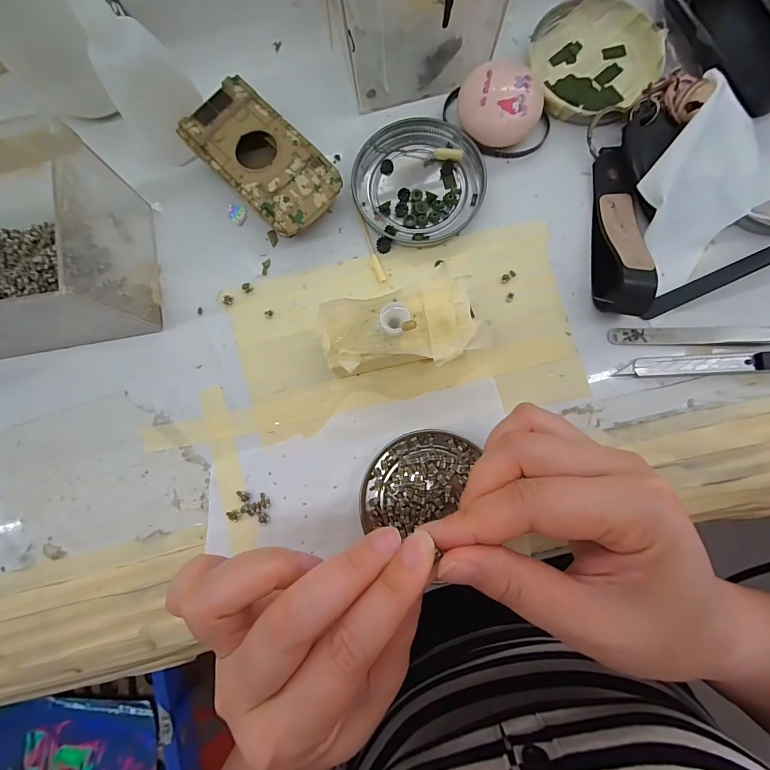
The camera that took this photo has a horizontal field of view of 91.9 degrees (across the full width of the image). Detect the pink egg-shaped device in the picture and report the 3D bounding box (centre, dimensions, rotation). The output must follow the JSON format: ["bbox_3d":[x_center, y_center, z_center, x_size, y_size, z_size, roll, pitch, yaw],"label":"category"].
[{"bbox_3d":[0.068,-0.163,0.223,0.049,0.025,0.038,19,85,5],"label":"pink egg-shaped device"}]

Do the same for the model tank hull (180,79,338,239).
[{"bbox_3d":[-0.071,-0.132,0.227,0.050,0.024,0.095,-45,83,-3],"label":"model tank hull"}]

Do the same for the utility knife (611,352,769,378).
[{"bbox_3d":[0.204,-0.013,0.207,0.138,0.007,0.011,-3,83,3],"label":"utility knife"}]

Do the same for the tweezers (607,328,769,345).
[{"bbox_3d":[0.188,-0.028,0.208,0.112,0.013,0.010,1,83,3],"label":"tweezers"}]

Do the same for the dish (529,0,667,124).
[{"bbox_3d":[0.131,-0.202,0.231,0.073,0.012,0.078,0,83,3],"label":"dish"}]

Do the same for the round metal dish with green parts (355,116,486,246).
[{"bbox_3d":[0.021,-0.125,0.229,0.076,0.009,0.075,0,85,3],"label":"round metal dish with green parts"}]

